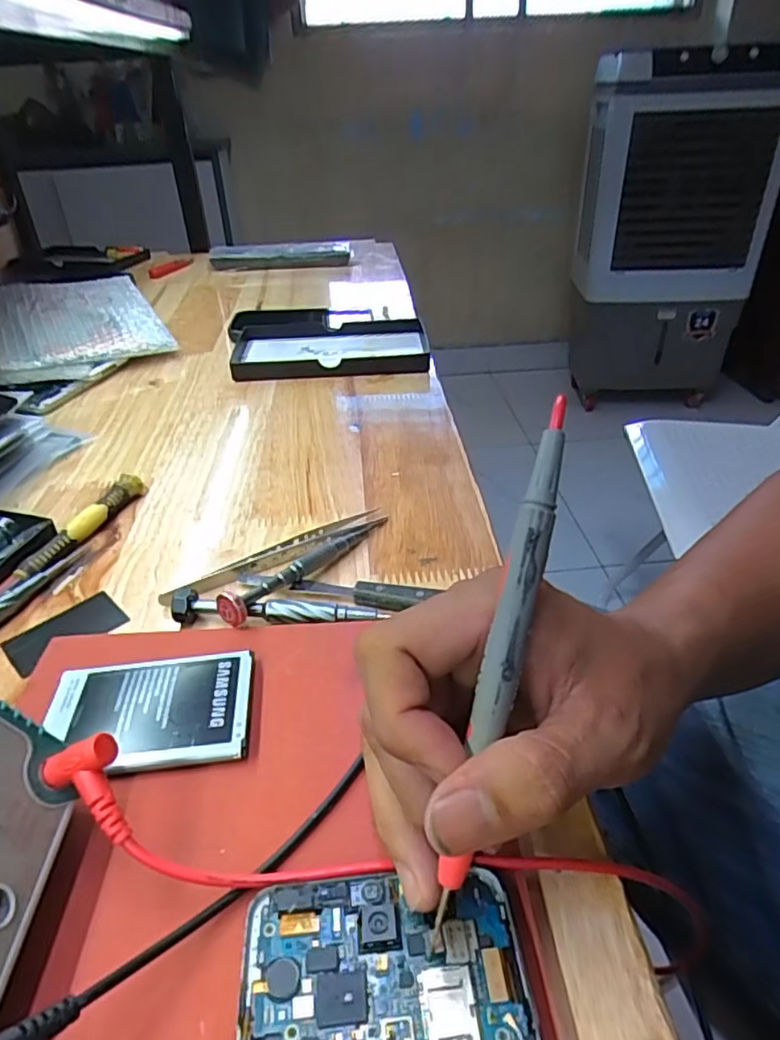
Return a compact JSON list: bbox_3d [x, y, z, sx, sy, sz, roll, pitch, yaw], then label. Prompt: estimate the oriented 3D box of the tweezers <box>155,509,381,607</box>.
[{"bbox_3d":[-0.060,0.018,0.344,0.128,0.009,0.013,-23,40,-30],"label":"tweezers"}]

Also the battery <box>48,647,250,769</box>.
[{"bbox_3d":[-0.095,0.076,0.252,0.078,0.008,0.051,-3,34,-3],"label":"battery"}]

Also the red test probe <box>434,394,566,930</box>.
[{"bbox_3d":[0.032,0.041,0.178,0.010,0.153,0.009,13,2,19],"label":"red test probe"}]

